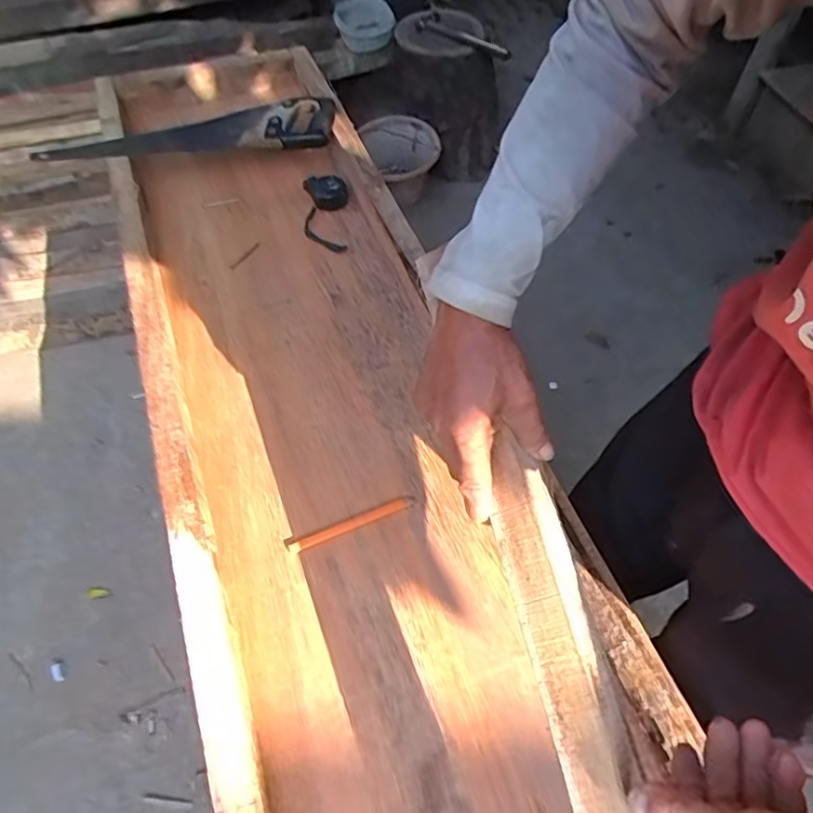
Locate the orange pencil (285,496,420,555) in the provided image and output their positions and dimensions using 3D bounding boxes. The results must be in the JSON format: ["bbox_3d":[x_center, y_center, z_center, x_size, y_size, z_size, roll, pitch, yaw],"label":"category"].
[{"bbox_3d":[-0.061,0.135,0.691,0.151,0.006,0.014,-21,56,-13],"label":"orange pencil"}]

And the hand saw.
[{"bbox_3d":[-0.377,-0.459,1.027,0.517,0.043,0.111,-12,55,-7],"label":"hand saw"}]

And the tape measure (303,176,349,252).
[{"bbox_3d":[-0.133,-0.321,0.992,0.072,0.031,0.157,-5,54,-2],"label":"tape measure"}]

